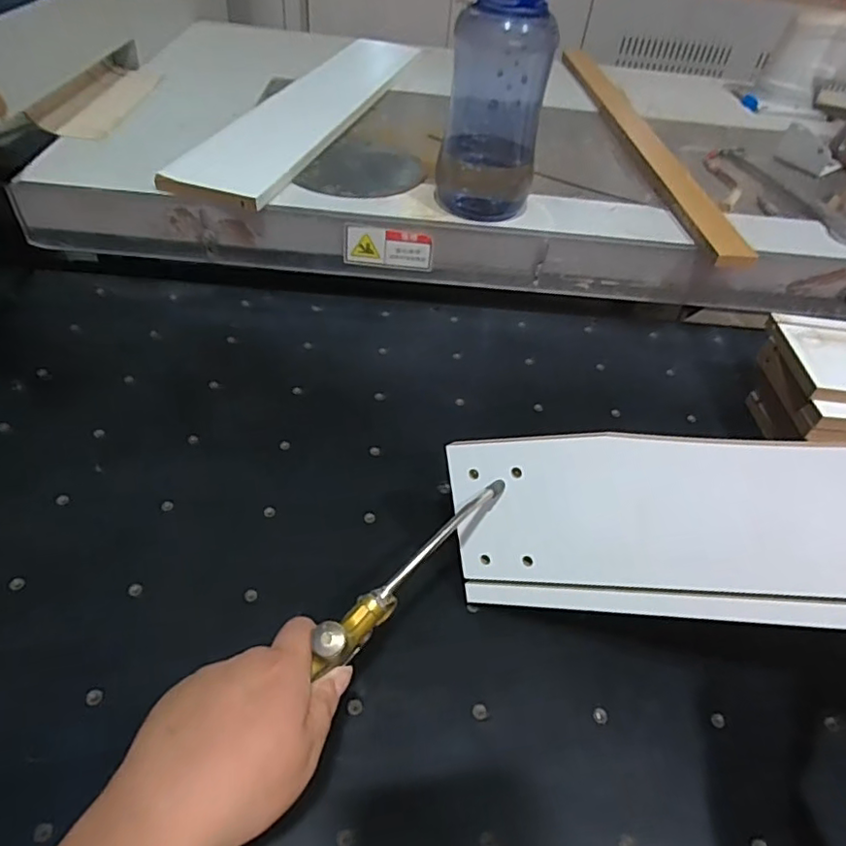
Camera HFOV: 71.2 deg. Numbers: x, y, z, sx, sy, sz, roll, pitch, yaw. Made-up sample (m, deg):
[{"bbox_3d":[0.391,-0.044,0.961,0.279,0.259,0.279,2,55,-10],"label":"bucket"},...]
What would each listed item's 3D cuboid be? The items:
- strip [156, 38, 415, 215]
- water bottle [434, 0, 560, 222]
[{"bbox_3d":[-0.155,-0.463,0.846,0.139,0.020,0.633,15,45,7],"label":"strip"},{"bbox_3d":[0.079,-0.355,0.613,0.106,0.261,0.093,9,45,3],"label":"water bottle"}]

